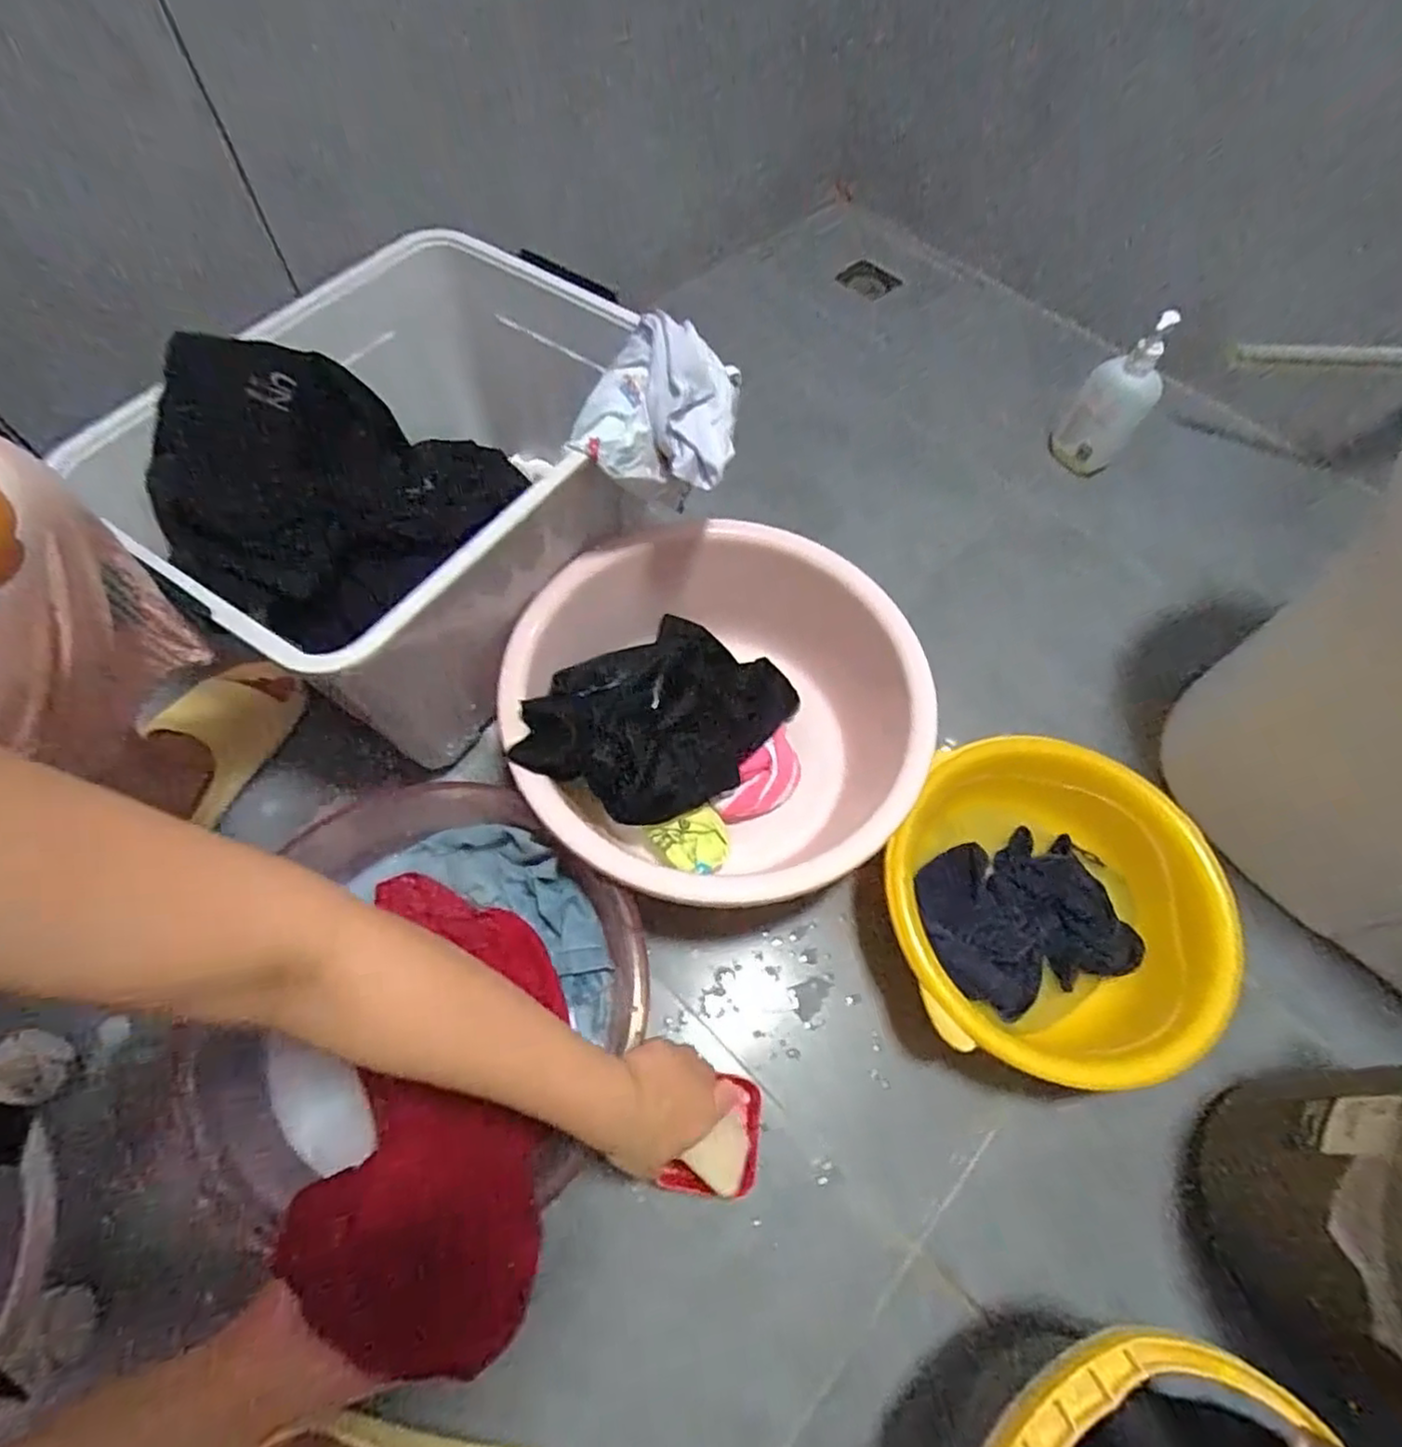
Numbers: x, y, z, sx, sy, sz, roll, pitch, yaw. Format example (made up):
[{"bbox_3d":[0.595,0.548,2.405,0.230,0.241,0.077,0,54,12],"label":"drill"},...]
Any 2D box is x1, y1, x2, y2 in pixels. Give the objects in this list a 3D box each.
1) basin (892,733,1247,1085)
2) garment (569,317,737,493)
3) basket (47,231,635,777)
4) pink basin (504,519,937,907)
[{"bbox_3d":[0.305,0.182,0.631,0.278,0.141,0.262,2,64,-3],"label":"basin"},{"bbox_3d":[-0.039,-0.275,0.591,0.137,0.081,0.134,7,64,-1],"label":"garment"},{"bbox_3d":[-0.283,-0.224,0.703,0.363,0.273,0.465,32,66,11],"label":"basket"},{"bbox_3d":[0.013,0.009,0.703,0.374,0.213,0.386,2,64,-3],"label":"pink basin"}]

